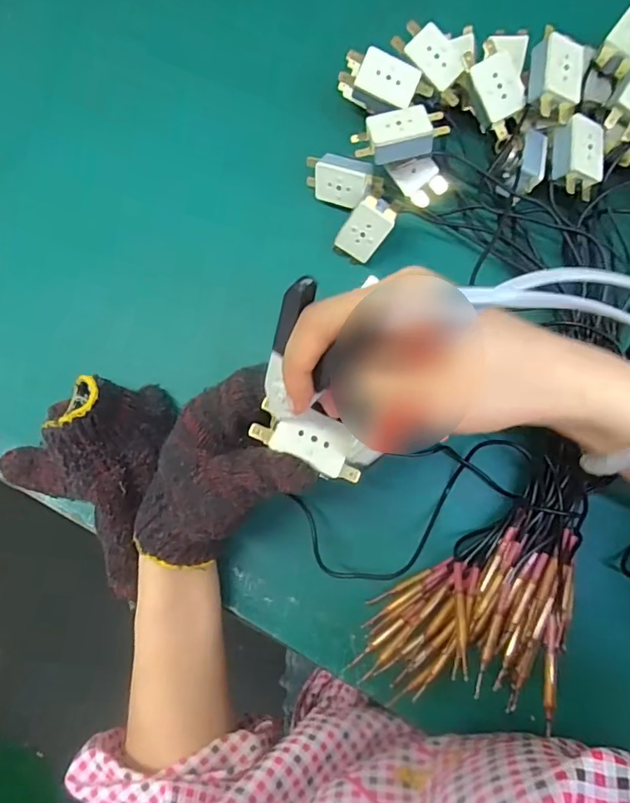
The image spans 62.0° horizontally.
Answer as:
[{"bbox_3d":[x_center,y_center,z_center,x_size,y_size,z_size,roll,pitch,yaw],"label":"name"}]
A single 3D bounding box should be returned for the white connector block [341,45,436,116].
[{"bbox_3d":[0.046,-0.211,0.349,0.056,0.020,0.033,24,87,9],"label":"white connector block"}]

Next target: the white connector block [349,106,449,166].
[{"bbox_3d":[0.054,-0.172,0.336,0.058,0.012,0.029,-12,82,5],"label":"white connector block"}]

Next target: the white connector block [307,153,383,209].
[{"bbox_3d":[0.022,-0.157,0.375,0.054,0.031,0.017,25,43,12],"label":"white connector block"}]

